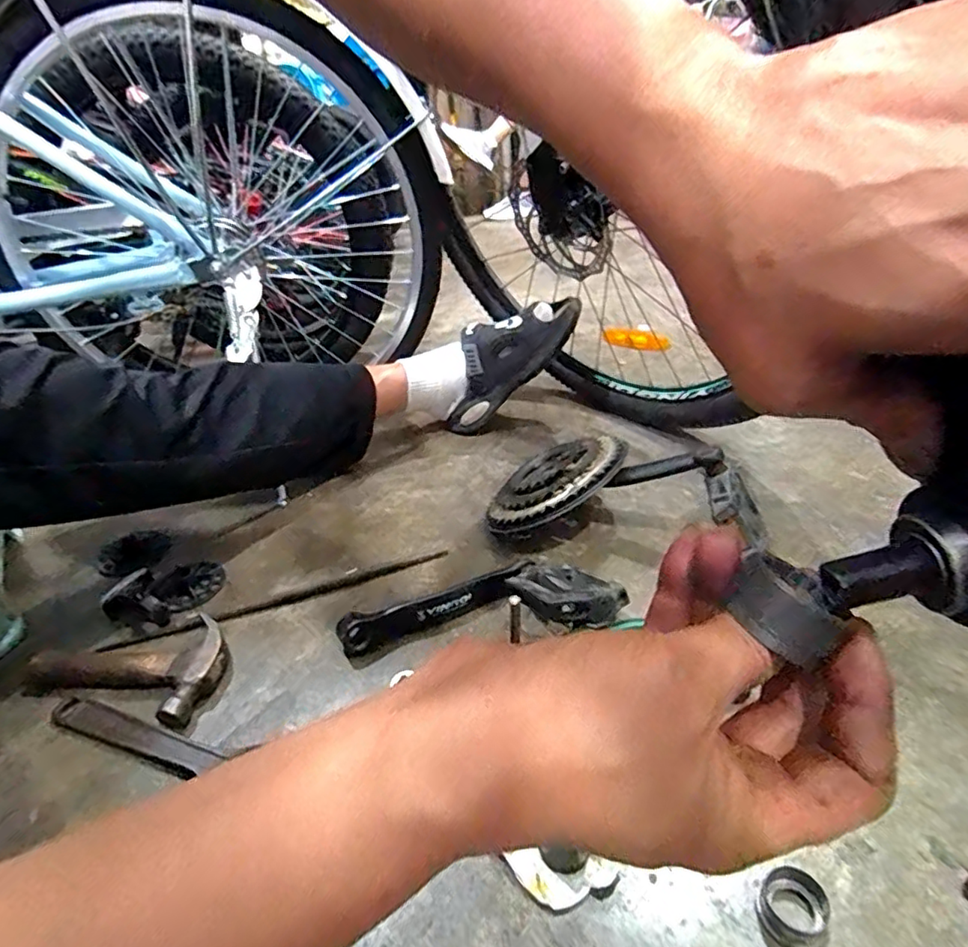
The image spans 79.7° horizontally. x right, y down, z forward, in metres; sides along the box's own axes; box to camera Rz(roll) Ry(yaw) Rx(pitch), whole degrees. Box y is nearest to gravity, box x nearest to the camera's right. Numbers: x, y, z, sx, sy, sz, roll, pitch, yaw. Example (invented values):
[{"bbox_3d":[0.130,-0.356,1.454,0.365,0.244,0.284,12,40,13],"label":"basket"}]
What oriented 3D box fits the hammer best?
[{"bbox_3d":[-0.312,0.169,0.523,0.175,0.028,0.095,5,33,17],"label":"hammer"}]

